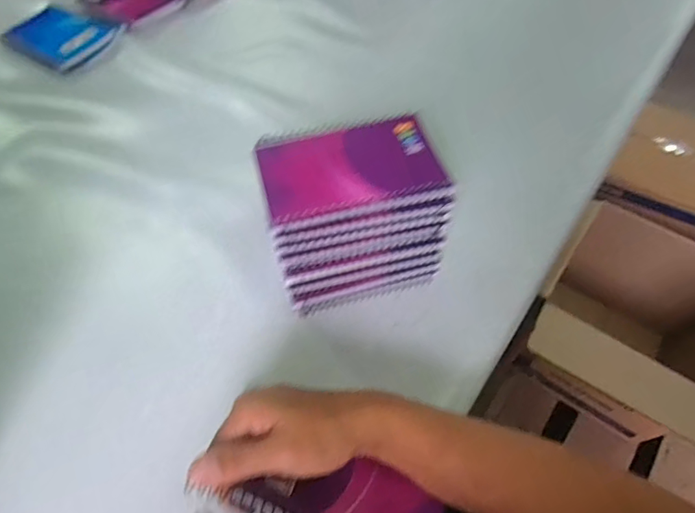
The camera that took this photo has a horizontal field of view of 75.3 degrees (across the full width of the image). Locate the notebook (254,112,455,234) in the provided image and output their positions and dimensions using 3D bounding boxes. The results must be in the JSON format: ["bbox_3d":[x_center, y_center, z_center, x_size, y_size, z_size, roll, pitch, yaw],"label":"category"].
[{"bbox_3d":[0.002,-0.067,0.330,0.127,0.011,0.096,-13,58,-8],"label":"notebook"}]

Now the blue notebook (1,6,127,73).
[{"bbox_3d":[-0.385,-0.297,0.606,0.152,0.005,0.103,23,60,15],"label":"blue notebook"}]

